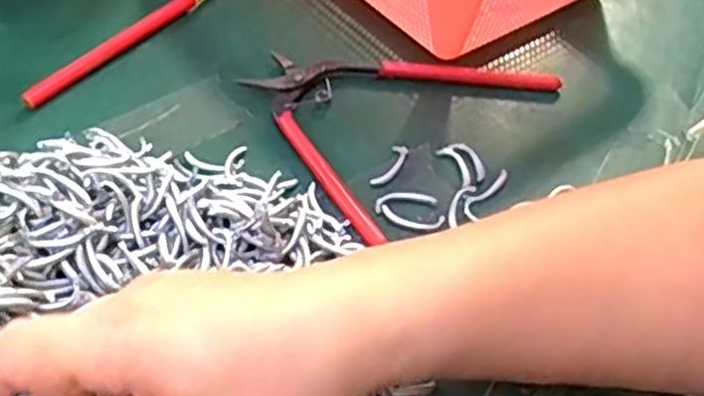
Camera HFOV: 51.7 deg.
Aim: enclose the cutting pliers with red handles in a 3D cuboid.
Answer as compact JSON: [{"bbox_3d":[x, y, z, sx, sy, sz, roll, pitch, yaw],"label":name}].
[{"bbox_3d":[0.014,-0.053,0.389,0.128,0.009,0.148,33,56,25],"label":"cutting pliers with red handles"}]

